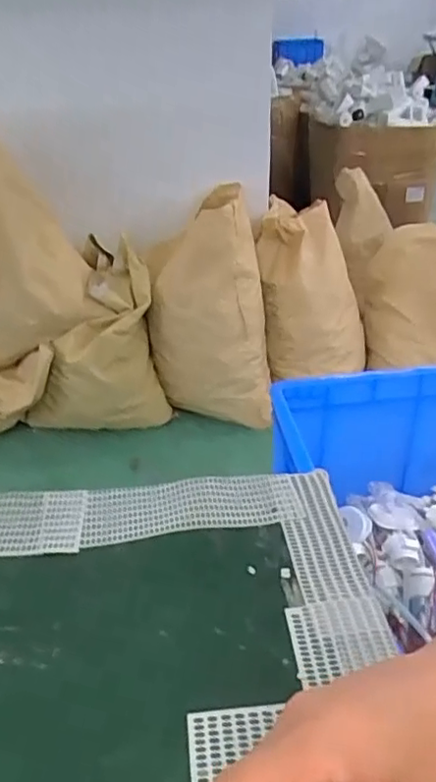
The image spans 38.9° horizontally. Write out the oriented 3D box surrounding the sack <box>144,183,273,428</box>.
[{"bbox_3d":[-0.018,-0.201,1.772,0.316,0.605,0.240,-12,33,-15],"label":"sack"}]

